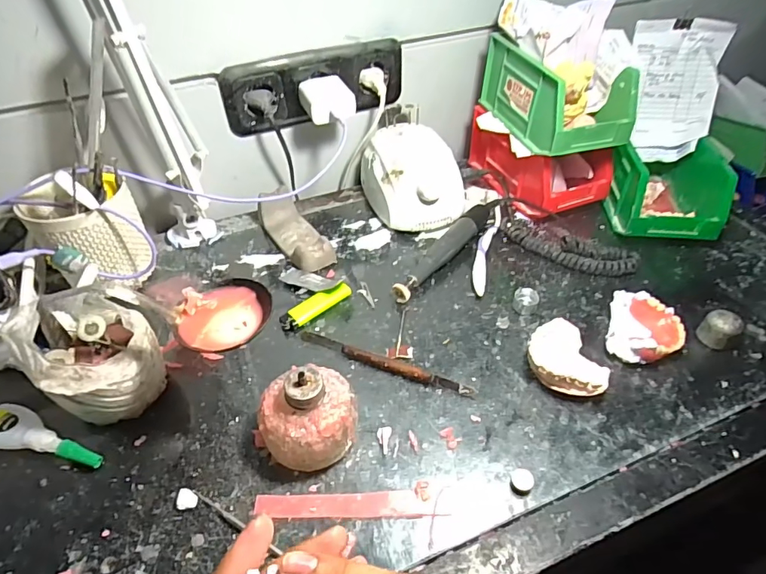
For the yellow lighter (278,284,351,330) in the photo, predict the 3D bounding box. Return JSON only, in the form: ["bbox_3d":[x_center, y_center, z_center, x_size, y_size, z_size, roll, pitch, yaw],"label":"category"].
[{"bbox_3d":[-0.069,0.019,0.492,0.078,0.013,0.022,-33,53,-28],"label":"yellow lighter"}]

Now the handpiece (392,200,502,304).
[{"bbox_3d":[0.079,-0.048,0.544,0.022,0.031,0.197,29,53,27],"label":"handpiece"}]

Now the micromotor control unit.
[{"bbox_3d":[0.037,-0.136,0.598,0.103,0.082,0.139,-15,47,-13],"label":"micromotor control unit"}]

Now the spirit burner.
[{"bbox_3d":[-0.056,0.099,0.366,0.071,0.073,0.064,-12,46,-11],"label":"spirit burner"}]

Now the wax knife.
[{"bbox_3d":[0.001,0.070,0.442,0.173,0.010,0.014,16,48,17],"label":"wax knife"}]

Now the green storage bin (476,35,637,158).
[{"bbox_3d":[0.197,-0.229,0.553,0.094,0.082,0.171,-15,47,-13],"label":"green storage bin"}]

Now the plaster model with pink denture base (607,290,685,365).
[{"bbox_3d":[0.247,0.043,0.450,0.062,0.031,0.072,16,47,16],"label":"plaster model with pink denture base"}]

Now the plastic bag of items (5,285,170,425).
[{"bbox_3d":[-0.236,0.056,0.393,0.091,0.104,0.097,11,46,12],"label":"plastic bag of items"}]

